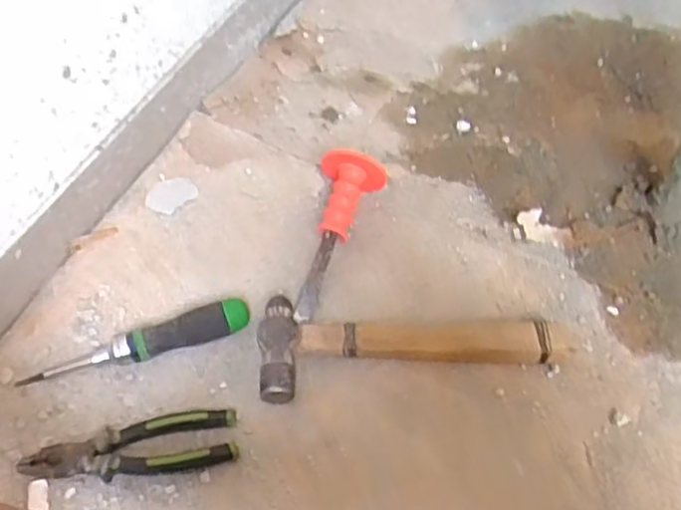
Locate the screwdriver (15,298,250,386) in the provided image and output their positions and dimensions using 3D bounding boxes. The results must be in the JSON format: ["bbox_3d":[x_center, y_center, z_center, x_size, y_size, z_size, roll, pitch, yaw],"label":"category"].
[{"bbox_3d":[-0.200,0.088,0.660,0.222,0.029,0.032,-13,59,-10],"label":"screwdriver"}]

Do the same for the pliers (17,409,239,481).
[{"bbox_3d":[-0.191,0.178,0.608,0.189,0.017,0.051,-10,58,-8],"label":"pliers"}]

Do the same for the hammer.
[{"bbox_3d":[0.060,0.079,0.671,0.279,0.031,0.107,-5,58,-5],"label":"hammer"}]

